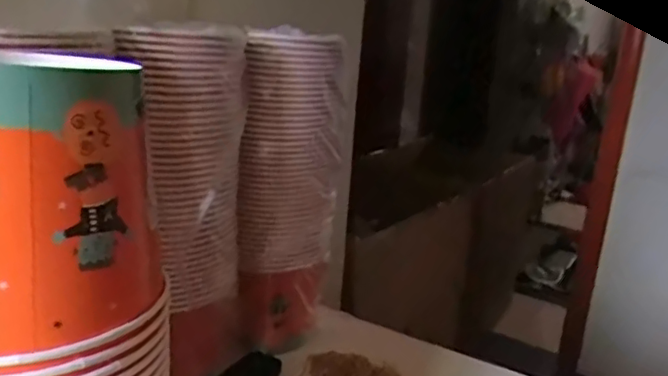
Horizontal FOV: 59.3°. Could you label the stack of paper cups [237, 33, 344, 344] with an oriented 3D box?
[{"bbox_3d":[-0.051,0.007,0.733,0.102,0.377,0.112,8,17,12],"label":"stack of paper cups"}]

